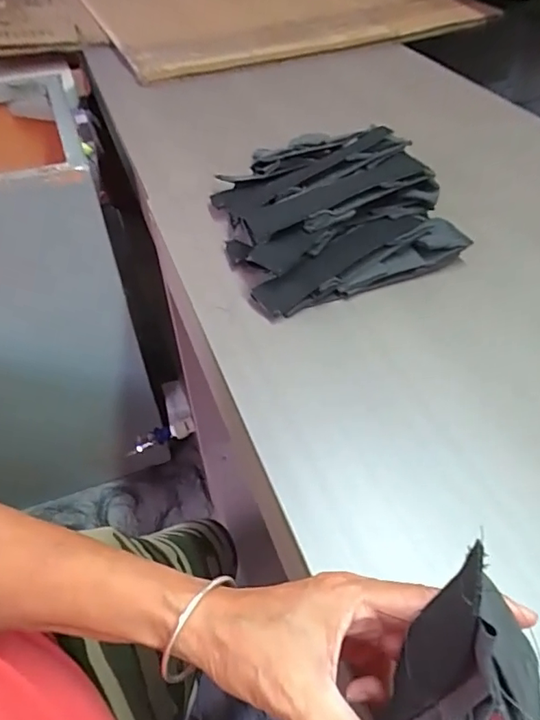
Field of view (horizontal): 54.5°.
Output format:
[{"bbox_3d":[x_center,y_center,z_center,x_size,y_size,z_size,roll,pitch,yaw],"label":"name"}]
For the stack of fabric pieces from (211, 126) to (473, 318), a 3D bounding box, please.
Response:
[{"bbox_3d":[0.054,-0.174,0.557,0.218,0.082,0.232,-17,49,-14],"label":"stack of fabric pieces"}]

